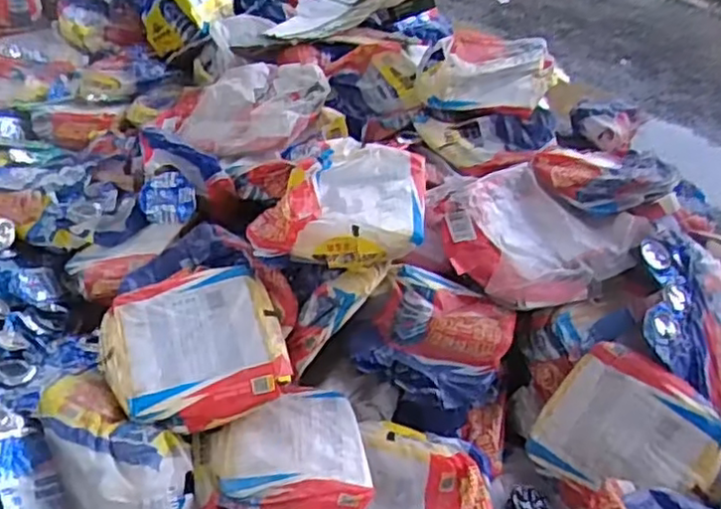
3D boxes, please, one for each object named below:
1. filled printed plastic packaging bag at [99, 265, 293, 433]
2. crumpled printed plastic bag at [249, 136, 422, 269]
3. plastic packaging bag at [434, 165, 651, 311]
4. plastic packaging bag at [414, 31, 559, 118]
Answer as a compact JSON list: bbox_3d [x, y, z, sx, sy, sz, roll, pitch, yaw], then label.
[{"bbox_3d":[-0.249,0.133,1.020,0.251,0.081,0.253,-16,44,-26],"label":"filled printed plastic packaging bag"},{"bbox_3d":[-0.030,-0.092,1.130,0.272,0.078,0.247,8,39,1],"label":"crumpled printed plastic bag"},{"bbox_3d":[0.291,-0.041,1.173,0.295,0.078,0.301,-18,45,-28],"label":"plastic packaging bag"},{"bbox_3d":[0.260,-0.378,1.418,0.274,0.101,0.235,12,39,7],"label":"plastic packaging bag"}]

